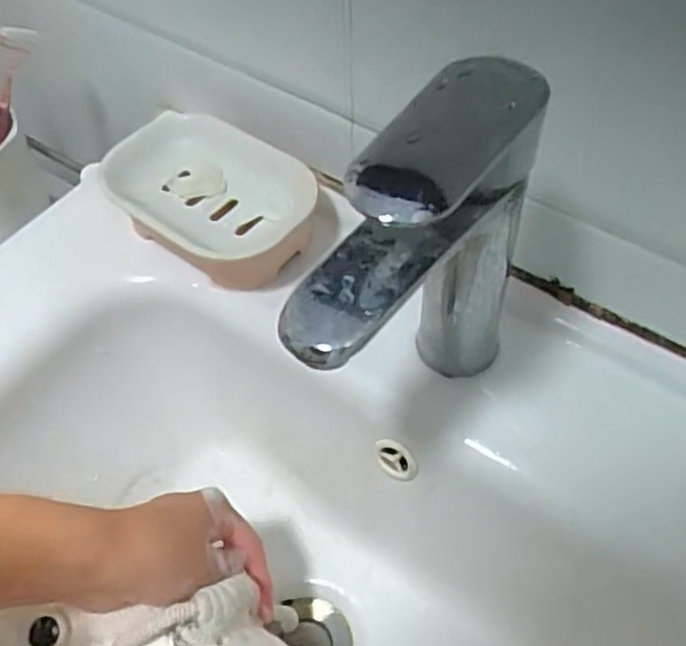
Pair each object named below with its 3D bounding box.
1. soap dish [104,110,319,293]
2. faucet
[{"bbox_3d":[-0.091,-0.084,0.474,0.162,0.039,0.100,31,59,23],"label":"soap dish"},{"bbox_3d":[0.030,-0.007,0.324,0.131,0.195,0.037,-39,61,-25],"label":"faucet"}]

